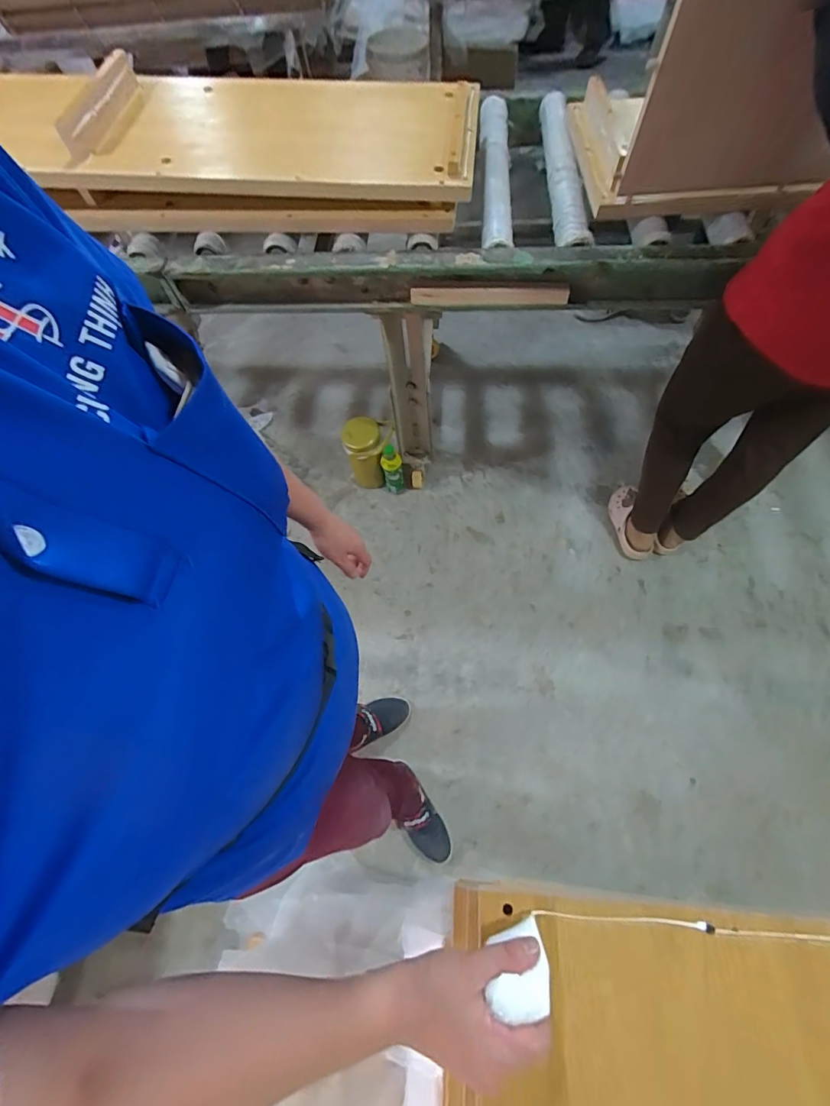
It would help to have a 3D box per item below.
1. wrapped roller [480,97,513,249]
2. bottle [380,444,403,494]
[{"bbox_3d":[0.176,-0.856,0.968,0.058,0.075,0.584,2,66,4],"label":"wrapped roller"},{"bbox_3d":[-0.076,-0.267,1.428,0.072,0.203,0.059,-11,66,-2],"label":"bottle"}]

